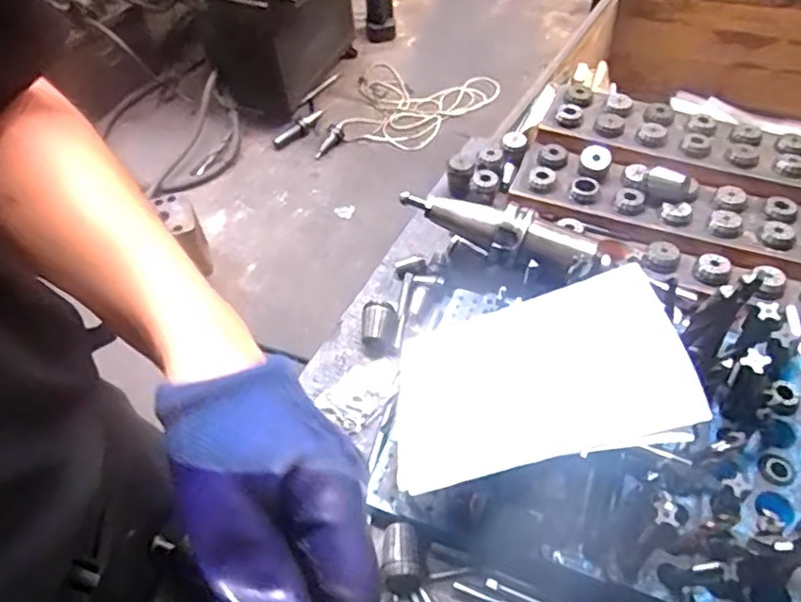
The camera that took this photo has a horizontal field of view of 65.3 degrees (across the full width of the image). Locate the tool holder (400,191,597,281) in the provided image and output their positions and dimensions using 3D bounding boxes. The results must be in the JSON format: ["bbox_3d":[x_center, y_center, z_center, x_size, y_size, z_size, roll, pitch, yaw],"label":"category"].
[{"bbox_3d":[0.093,-0.070,0.605,0.184,0.051,0.052,26,58,22],"label":"tool holder"}]

